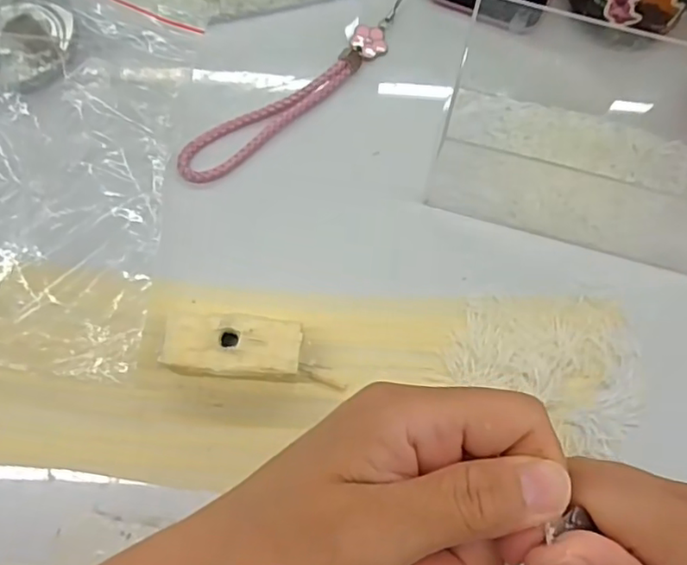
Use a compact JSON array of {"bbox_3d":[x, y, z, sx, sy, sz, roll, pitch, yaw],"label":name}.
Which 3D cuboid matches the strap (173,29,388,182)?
[{"bbox_3d":[-0.032,-0.107,0.347,0.149,0.007,0.029,-37,77,-13],"label":"strap"}]

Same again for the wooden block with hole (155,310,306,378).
[{"bbox_3d":[-0.054,0.033,0.294,0.065,0.026,0.030,4,72,-1],"label":"wooden block with hole"}]

